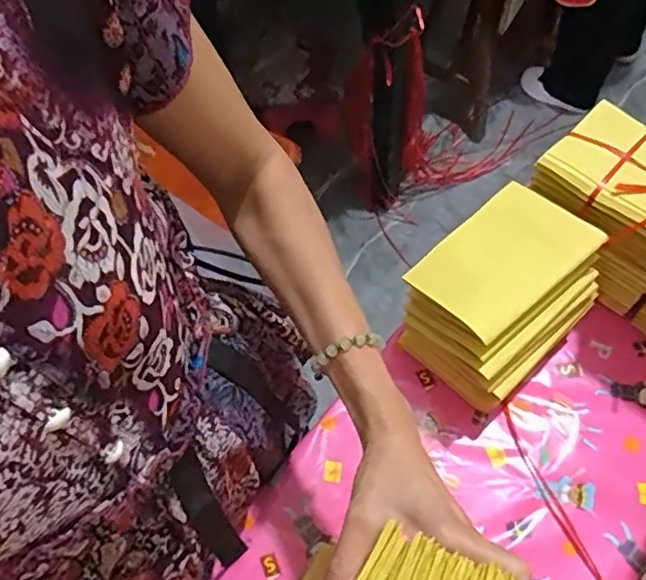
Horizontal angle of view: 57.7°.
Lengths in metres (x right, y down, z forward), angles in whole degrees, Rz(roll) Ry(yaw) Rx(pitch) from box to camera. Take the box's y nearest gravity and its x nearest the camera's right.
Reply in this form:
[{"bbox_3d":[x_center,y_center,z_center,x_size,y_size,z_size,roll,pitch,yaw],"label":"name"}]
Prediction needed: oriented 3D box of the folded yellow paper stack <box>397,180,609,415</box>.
[{"bbox_3d":[0.178,0.010,0.604,0.165,0.156,0.138,-40,67,-16],"label":"folded yellow paper stack"}]

